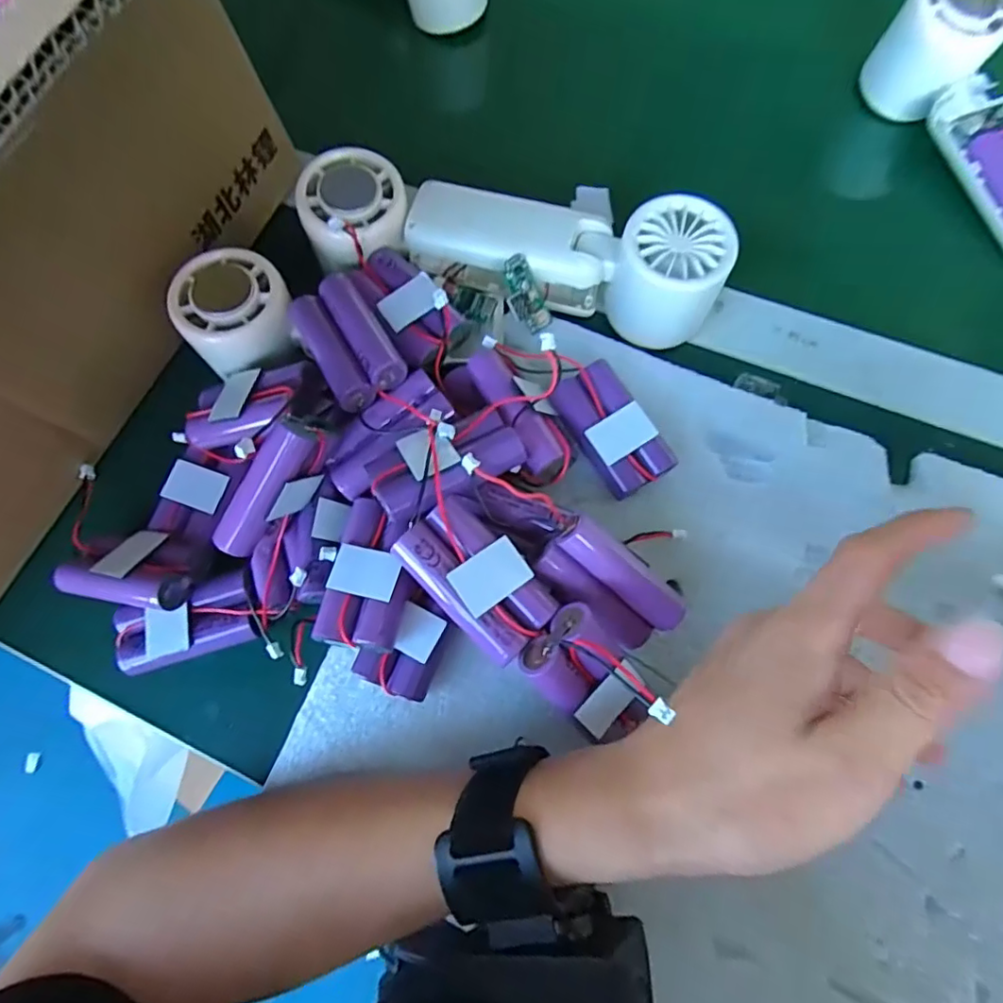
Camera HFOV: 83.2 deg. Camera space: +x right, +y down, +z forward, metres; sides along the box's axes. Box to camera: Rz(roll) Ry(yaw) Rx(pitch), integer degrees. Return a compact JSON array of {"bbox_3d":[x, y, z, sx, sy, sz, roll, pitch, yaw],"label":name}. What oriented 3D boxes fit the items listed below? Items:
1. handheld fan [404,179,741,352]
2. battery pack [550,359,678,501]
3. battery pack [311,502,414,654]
[{"bbox_3d":[0.035,-0.133,0.299,0.167,0.046,0.056,18,75,10],"label":"handheld fan"},{"bbox_3d":[0.054,-0.035,0.282,0.034,0.019,0.064,-32,74,-6],"label":"battery pack"},{"bbox_3d":[-0.056,0.032,0.251,0.036,0.025,0.064,10,74,6],"label":"battery pack"}]

